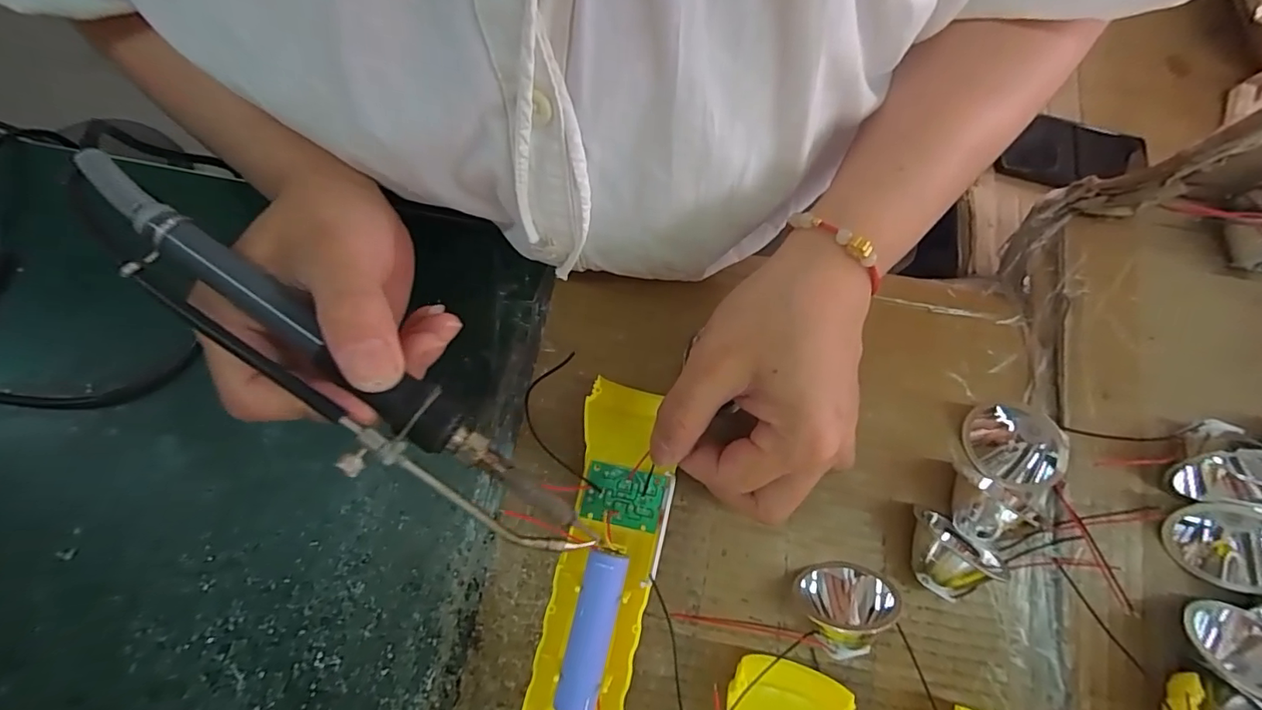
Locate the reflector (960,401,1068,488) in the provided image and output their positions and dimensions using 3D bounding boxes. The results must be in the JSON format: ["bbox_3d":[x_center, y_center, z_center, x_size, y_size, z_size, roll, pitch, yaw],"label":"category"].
[{"bbox_3d":[0.187,0.043,0.260,0.040,0.025,0.041,1,73,-2],"label":"reflector"}]

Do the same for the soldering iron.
[{"bbox_3d":[-0.102,0.007,0.181,0.198,0.018,0.031,39,75,-6],"label":"soldering iron"}]

